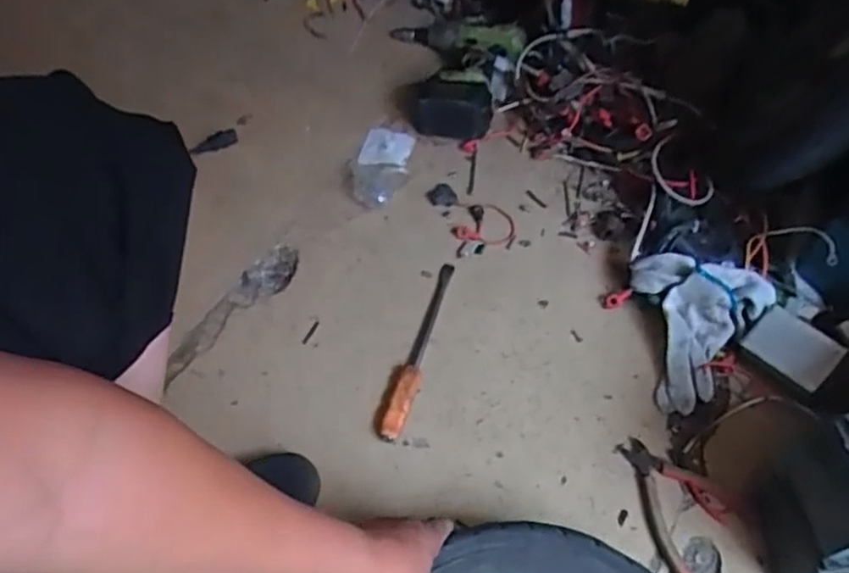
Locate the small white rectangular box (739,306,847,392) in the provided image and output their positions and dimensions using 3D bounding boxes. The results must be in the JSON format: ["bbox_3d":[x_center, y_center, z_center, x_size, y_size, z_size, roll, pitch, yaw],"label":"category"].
[{"bbox_3d":[0.413,0.068,0.755,0.090,0.015,0.064,40,99,29],"label":"small white rectangular box"}]

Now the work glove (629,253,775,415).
[{"bbox_3d":[0.348,0.045,0.813,0.161,0.068,0.185,-6,57,-2],"label":"work glove"}]

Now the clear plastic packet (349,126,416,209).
[{"bbox_3d":[-0.067,-0.172,1.004,0.086,0.040,0.162,6,58,6],"label":"clear plastic packet"}]

